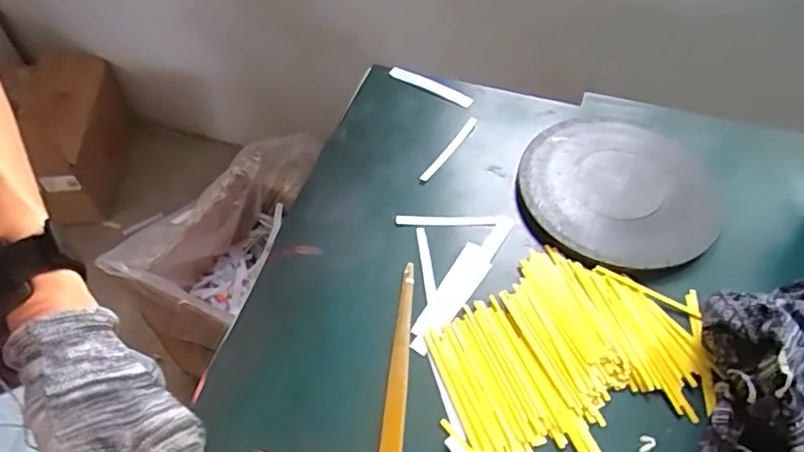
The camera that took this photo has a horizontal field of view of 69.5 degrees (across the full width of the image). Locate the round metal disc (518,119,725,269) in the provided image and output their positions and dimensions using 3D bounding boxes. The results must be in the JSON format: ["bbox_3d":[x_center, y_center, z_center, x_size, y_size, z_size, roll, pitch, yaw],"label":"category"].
[{"bbox_3d":[0.228,-0.040,0.591,0.207,0.016,0.187,-1,52,-2],"label":"round metal disc"}]

